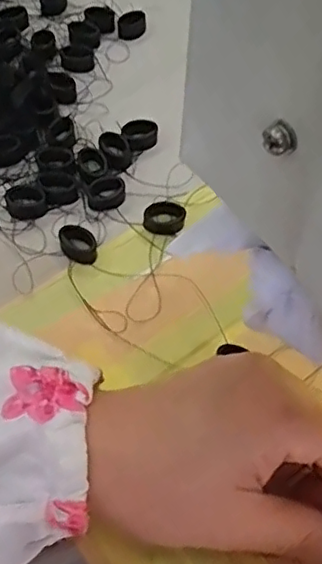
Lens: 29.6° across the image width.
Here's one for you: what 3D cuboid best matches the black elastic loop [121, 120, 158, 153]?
[{"bbox_3d":[-0.011,-0.081,0.336,0.020,0.007,0.017,-8,61,-4],"label":"black elastic loop"}]

